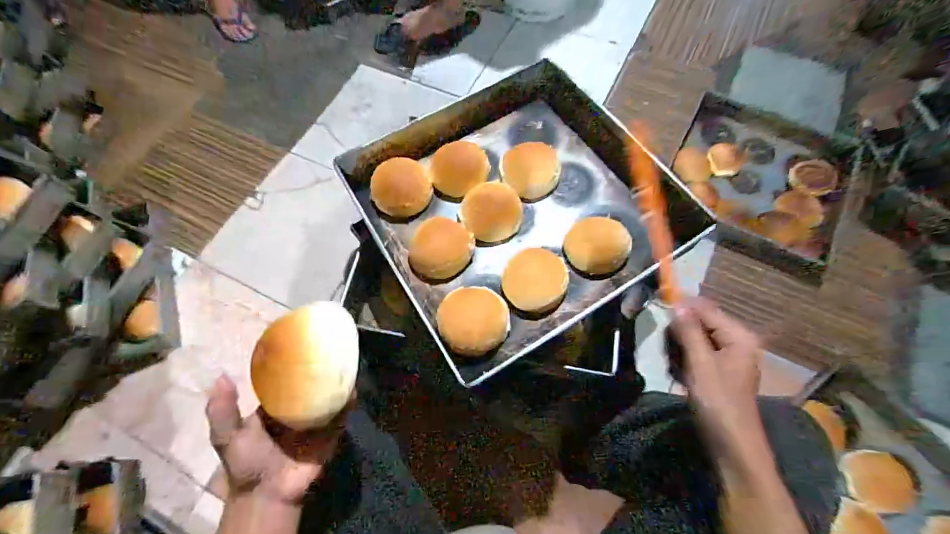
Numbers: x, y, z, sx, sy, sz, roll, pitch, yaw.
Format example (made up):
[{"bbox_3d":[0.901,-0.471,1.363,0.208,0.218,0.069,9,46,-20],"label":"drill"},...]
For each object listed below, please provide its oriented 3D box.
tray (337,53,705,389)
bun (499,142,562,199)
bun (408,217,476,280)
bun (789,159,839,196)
[{"bbox_3d":[0.072,-0.109,0.652,0.451,0.081,0.431,-30,68,-10],"label":"tray"},{"bbox_3d":[0.093,-0.163,0.666,0.093,0.045,0.085,-13,66,-3],"label":"bun"},{"bbox_3d":[-0.054,-0.028,0.612,0.088,0.048,0.091,17,68,11],"label":"bun"},{"bbox_3d":[0.909,-0.237,1.089,0.095,0.032,0.111,-18,56,32],"label":"bun"}]

